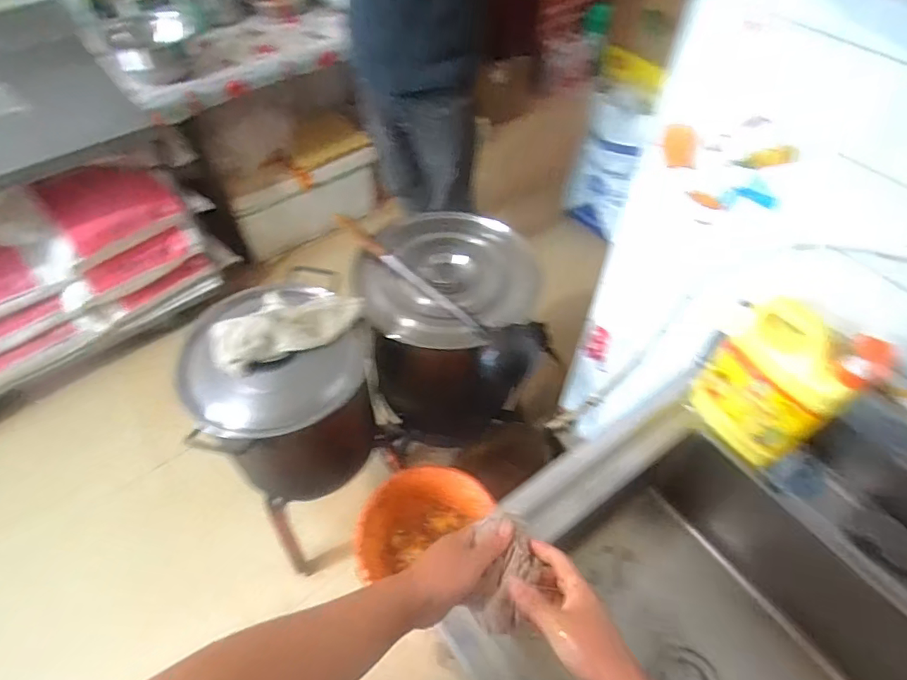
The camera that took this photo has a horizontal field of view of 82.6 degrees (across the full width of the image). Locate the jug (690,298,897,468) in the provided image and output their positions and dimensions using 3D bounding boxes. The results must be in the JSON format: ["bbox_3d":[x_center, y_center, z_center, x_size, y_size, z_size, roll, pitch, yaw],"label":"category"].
[{"bbox_3d":[0.421,0.055,0.680,0.072,0.229,0.146,-14,54,-11],"label":"jug"}]

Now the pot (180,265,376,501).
[{"bbox_3d":[-0.302,0.119,1.004,0.320,0.402,0.276,-11,53,-8],"label":"pot"}]

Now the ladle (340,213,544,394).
[{"bbox_3d":[-0.027,-0.087,1.096,0.124,0.103,0.496,-37,61,-25],"label":"ladle"}]

